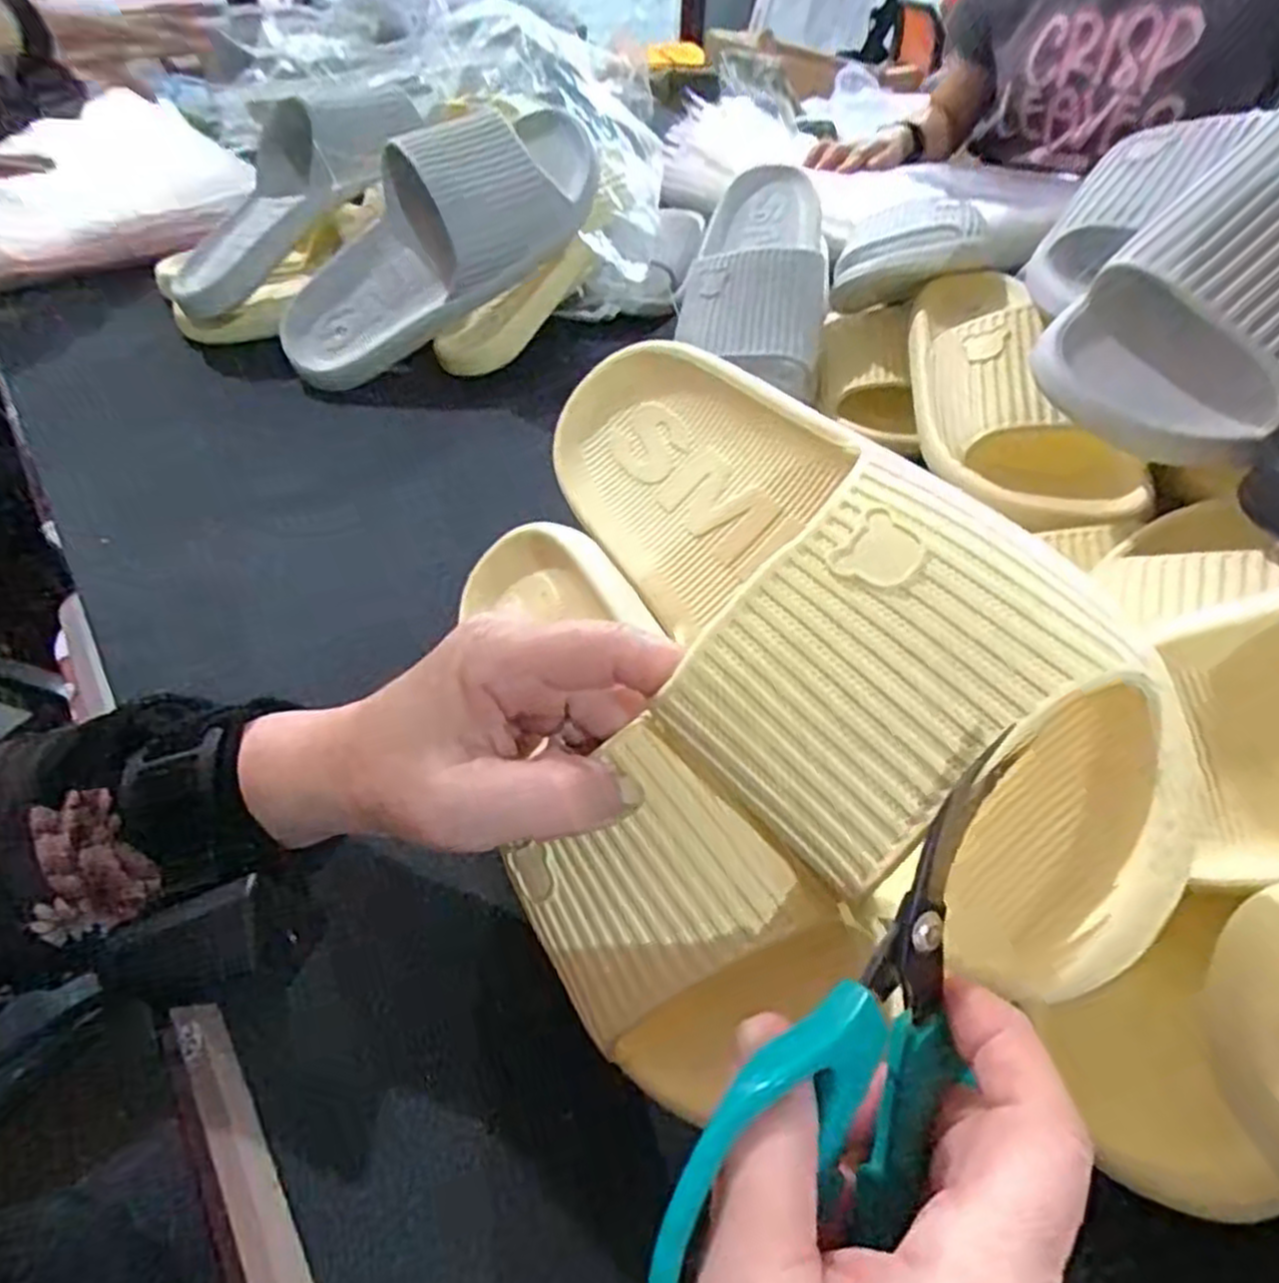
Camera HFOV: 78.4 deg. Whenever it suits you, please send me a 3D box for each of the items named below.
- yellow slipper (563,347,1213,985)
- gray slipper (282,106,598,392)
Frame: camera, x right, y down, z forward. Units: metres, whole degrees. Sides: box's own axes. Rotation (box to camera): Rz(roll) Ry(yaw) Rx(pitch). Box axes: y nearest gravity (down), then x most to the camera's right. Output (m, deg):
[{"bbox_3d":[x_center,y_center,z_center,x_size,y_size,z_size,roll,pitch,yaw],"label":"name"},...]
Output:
[{"bbox_3d":[0.049,-0.019,0.238,0.097,0.078,0.244,-43,60,10],"label":"yellow slipper"},{"bbox_3d":[-0.159,-0.294,0.577,0.260,0.100,0.106,-39,52,3],"label":"gray slipper"}]

